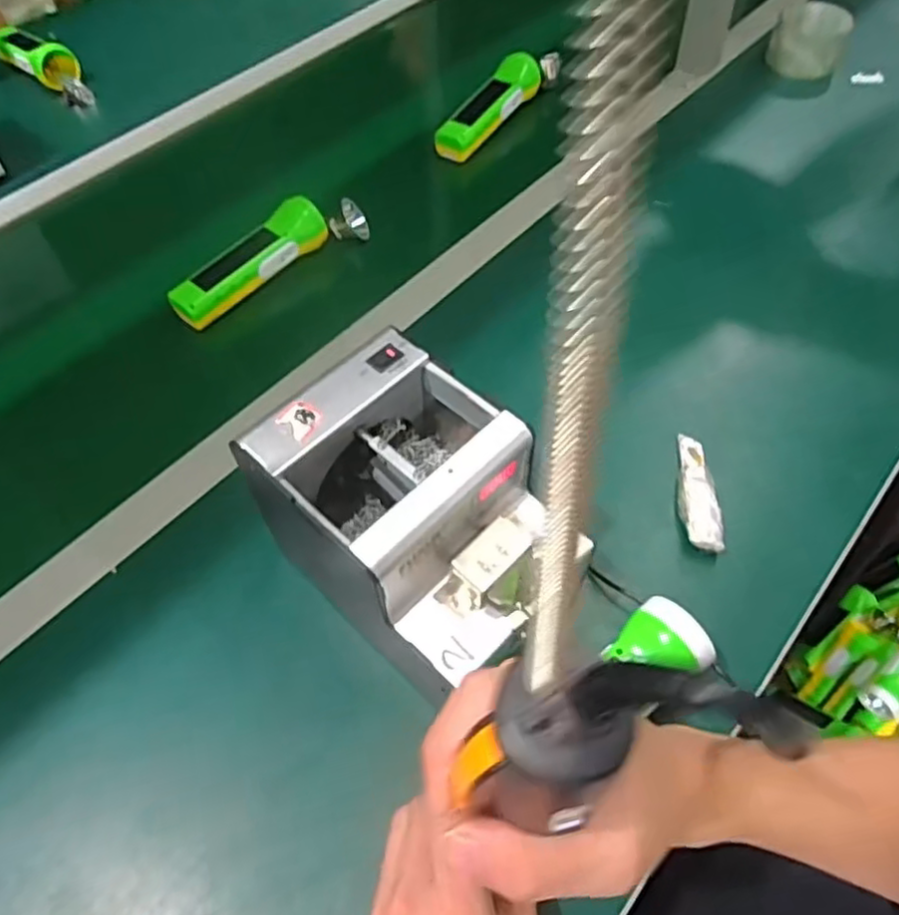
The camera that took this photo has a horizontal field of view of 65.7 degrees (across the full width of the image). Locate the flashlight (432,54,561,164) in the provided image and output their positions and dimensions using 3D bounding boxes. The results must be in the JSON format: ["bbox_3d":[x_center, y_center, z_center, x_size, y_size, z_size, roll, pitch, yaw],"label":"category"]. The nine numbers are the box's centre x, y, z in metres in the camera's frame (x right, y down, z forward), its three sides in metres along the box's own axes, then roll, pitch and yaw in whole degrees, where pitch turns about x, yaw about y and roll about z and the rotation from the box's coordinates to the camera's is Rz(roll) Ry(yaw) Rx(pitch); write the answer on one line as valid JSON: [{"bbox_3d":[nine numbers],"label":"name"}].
[{"bbox_3d":[0.056,-0.426,0.826,0.051,0.043,0.207,30,62,21],"label":"flashlight"}]

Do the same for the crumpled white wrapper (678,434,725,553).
[{"bbox_3d":[0.189,0.027,0.530,0.028,0.017,0.103,4,56,5],"label":"crumpled white wrapper"}]

